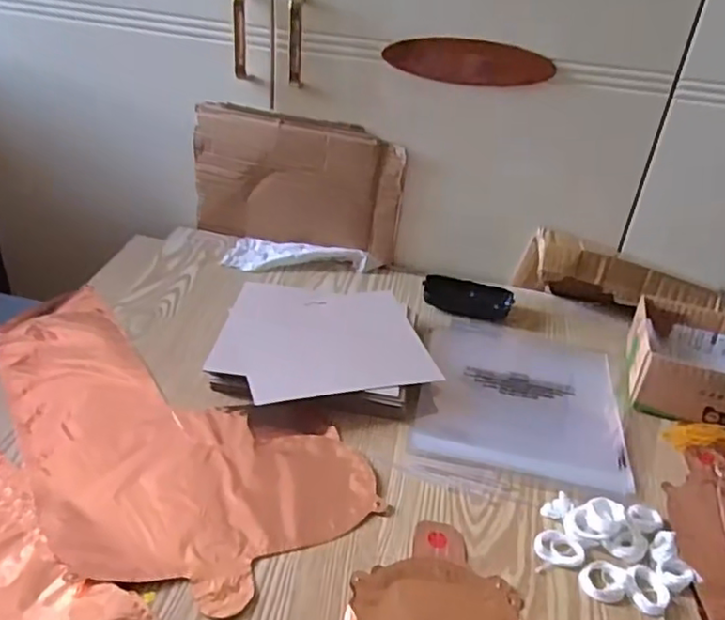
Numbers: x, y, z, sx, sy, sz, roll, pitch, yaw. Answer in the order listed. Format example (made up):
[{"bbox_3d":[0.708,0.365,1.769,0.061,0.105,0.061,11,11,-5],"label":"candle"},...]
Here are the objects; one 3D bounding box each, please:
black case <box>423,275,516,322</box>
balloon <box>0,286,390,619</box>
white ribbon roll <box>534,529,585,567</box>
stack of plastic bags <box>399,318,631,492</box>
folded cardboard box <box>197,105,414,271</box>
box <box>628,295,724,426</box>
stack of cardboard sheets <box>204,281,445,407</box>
[{"bbox_3d":[0.131,-0.016,0.791,0.107,0.030,0.037,9,32,6],"label":"black case"},{"bbox_3d":[-0.204,0.097,0.593,0.221,0.009,0.427,-24,42,-38],"label":"balloon"},{"bbox_3d":[0.155,0.188,0.502,0.037,0.007,0.029,18,34,20],"label":"white ribbon roll"},{"bbox_3d":[0.162,0.091,0.654,0.200,0.012,0.255,10,32,9],"label":"stack of plastic bags"},{"bbox_3d":[-0.086,-0.164,0.832,0.274,0.171,0.021,11,32,9],"label":"folded cardboard box"},{"bbox_3d":[0.376,0.061,0.669,0.181,0.060,0.142,12,32,11],"label":"box"},{"bbox_3d":[-0.043,0.036,0.666,0.214,0.030,0.186,-1,32,-9],"label":"stack of cardboard sheets"}]

